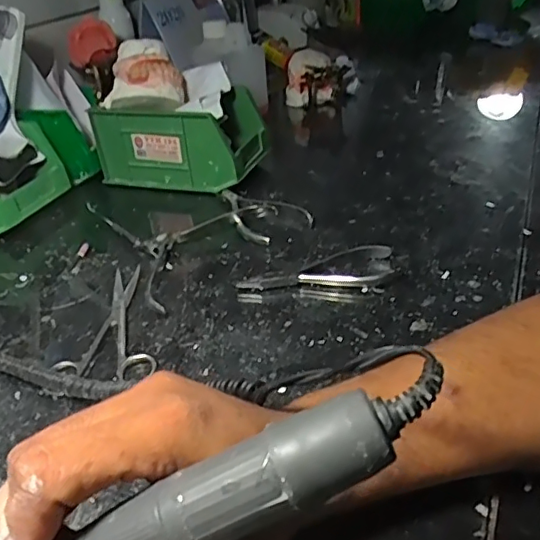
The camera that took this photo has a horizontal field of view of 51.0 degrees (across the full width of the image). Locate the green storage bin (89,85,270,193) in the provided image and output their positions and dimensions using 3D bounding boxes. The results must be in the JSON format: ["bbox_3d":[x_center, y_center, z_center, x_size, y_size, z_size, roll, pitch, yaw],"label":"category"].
[{"bbox_3d":[-0.098,-0.150,0.637,0.168,0.082,0.093,7,34,19],"label":"green storage bin"}]

